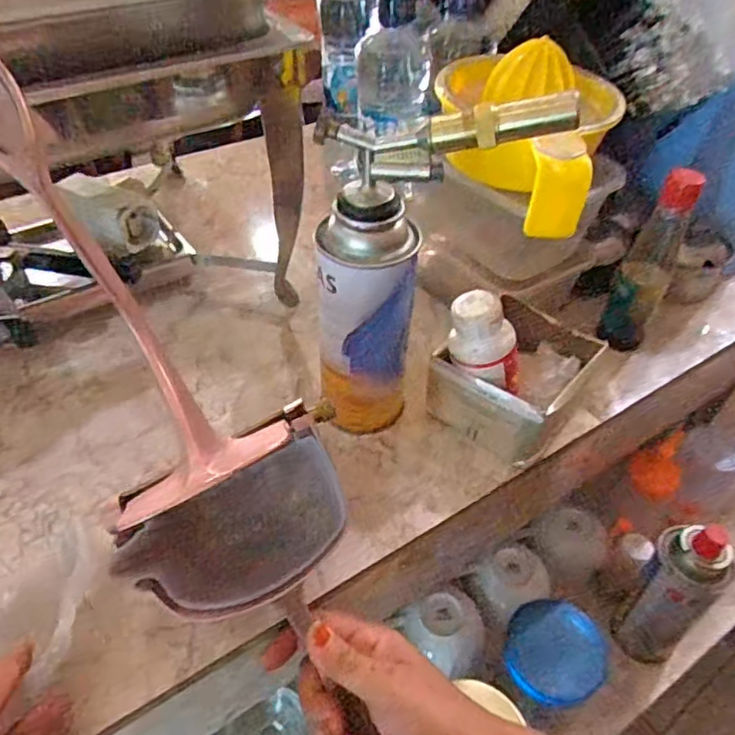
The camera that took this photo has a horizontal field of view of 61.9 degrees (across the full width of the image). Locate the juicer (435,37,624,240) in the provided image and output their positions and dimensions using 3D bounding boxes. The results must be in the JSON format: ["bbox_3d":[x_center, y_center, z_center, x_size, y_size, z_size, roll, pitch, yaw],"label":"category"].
[{"bbox_3d":[0.119,-0.170,0.438,0.123,0.085,0.147,7,45,4],"label":"juicer"}]

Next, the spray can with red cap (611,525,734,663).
[{"bbox_3d":[0.293,0.219,0.592,0.063,0.184,0.050,35,53,28],"label":"spray can with red cap"}]

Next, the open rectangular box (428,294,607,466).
[{"bbox_3d":[0.111,0.013,0.466,0.090,0.074,0.105,36,53,29],"label":"open rectangular box"}]

